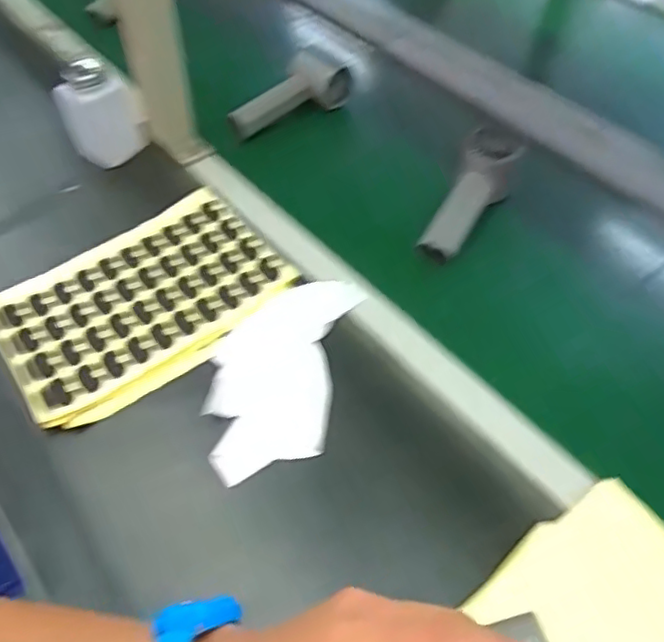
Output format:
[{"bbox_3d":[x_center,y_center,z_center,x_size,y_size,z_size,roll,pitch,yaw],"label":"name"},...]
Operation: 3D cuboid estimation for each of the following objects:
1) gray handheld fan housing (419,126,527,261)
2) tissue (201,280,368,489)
[{"bbox_3d":[0.136,-0.122,0.604,0.055,0.041,0.147,27,69,14],"label":"gray handheld fan housing"},{"bbox_3d":[-0.042,0.038,0.488,0.096,0.018,0.184,13,54,5],"label":"tissue"}]

